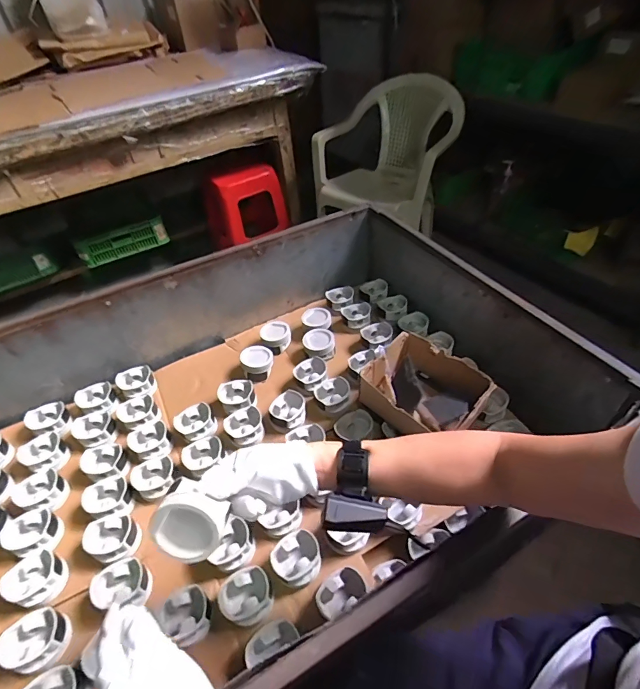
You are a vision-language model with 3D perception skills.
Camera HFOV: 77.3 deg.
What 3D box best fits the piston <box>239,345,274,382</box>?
[{"bbox_3d":[-0.149,0.042,0.959,0.077,0.053,0.087,-12,44,-7],"label":"piston"}]

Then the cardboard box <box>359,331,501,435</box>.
[{"bbox_3d":[0.196,0.090,0.775,0.168,0.096,0.218,-36,52,-28],"label":"cardboard box"}]

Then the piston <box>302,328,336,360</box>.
[{"bbox_3d":[0.001,0.000,0.979,0.082,0.044,0.082,-4,44,1],"label":"piston"}]

